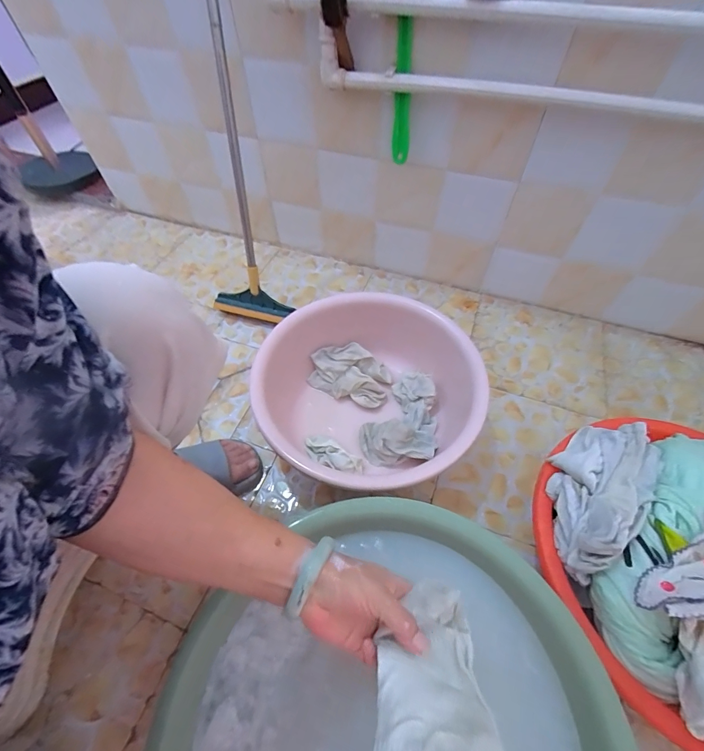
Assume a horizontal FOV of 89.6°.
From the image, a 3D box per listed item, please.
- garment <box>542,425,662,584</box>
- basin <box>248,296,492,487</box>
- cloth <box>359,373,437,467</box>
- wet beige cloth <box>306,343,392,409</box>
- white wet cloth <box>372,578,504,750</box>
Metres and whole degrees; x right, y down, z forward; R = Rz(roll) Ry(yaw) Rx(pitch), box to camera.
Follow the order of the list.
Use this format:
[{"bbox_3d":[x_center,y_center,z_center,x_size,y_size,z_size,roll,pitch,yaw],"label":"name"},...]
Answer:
[{"bbox_3d":[0.328,0.149,0.479,0.107,0.080,0.232,36,67,25],"label":"garment"},{"bbox_3d":[0.025,0.038,0.675,0.386,0.158,0.391,0,54,0],"label":"basin"},{"bbox_3d":[0.098,0.078,0.706,0.144,0.067,0.195,9,54,7],"label":"cloth"},{"bbox_3d":[-0.002,-0.005,0.778,0.171,0.035,0.119,19,78,6],"label":"wet beige cloth"},{"bbox_3d":[0.068,0.257,0.295,0.090,0.054,0.144,7,55,5],"label":"white wet cloth"}]

